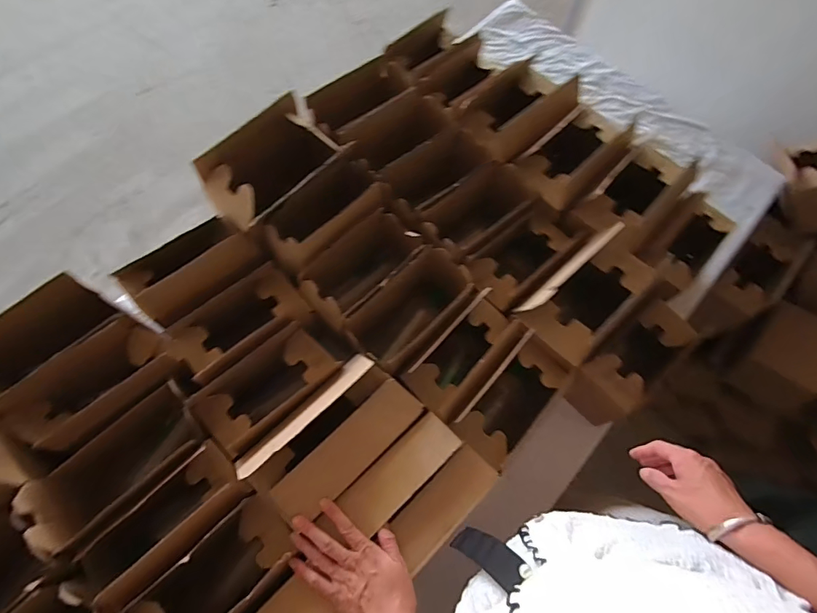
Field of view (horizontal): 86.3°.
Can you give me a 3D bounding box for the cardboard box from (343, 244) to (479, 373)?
[{"bbox_3d":[0.006,0.018,0.732,0.212,0.140,0.116,-43,77,-16],"label":"cardboard box"}]

